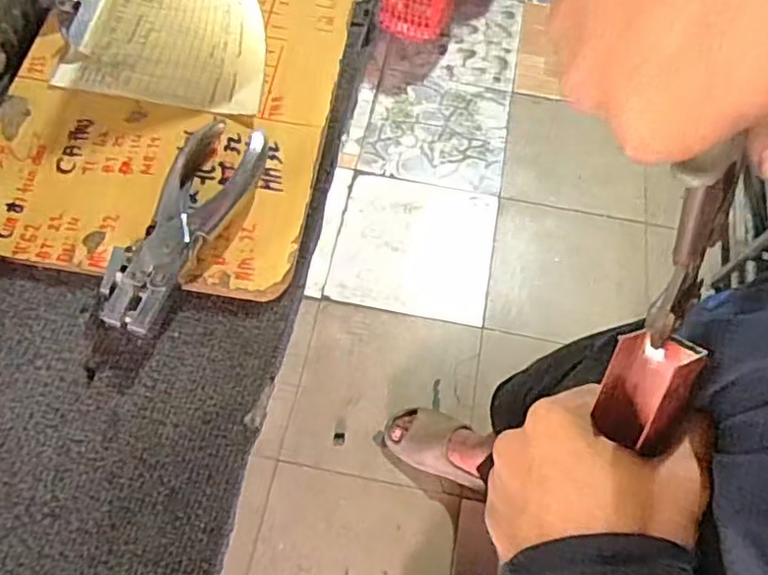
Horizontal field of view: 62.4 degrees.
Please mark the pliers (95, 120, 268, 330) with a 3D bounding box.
[{"bbox_3d":[-0.135,-0.045,0.427,0.058,0.019,0.164,19,63,7],"label":"pliers"}]

